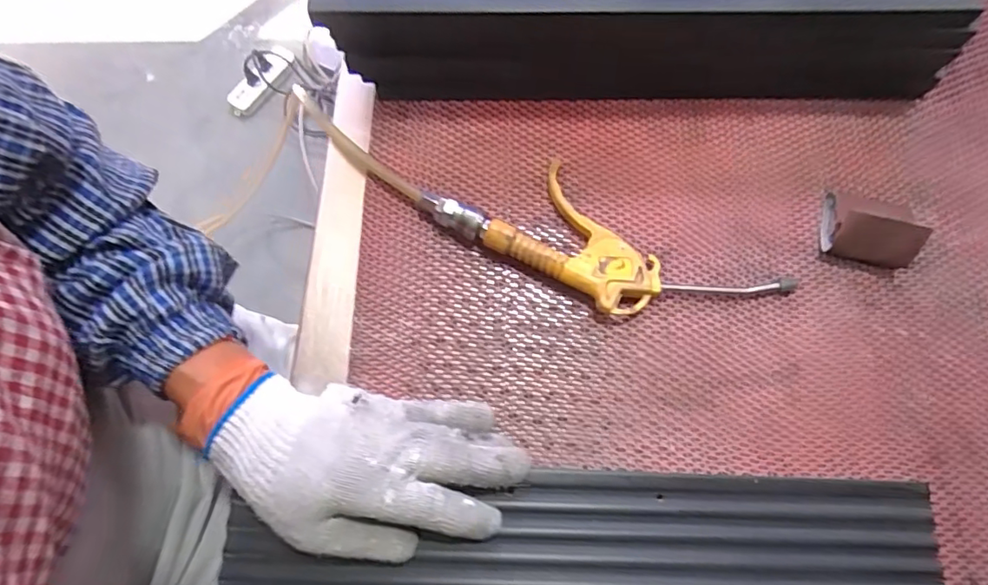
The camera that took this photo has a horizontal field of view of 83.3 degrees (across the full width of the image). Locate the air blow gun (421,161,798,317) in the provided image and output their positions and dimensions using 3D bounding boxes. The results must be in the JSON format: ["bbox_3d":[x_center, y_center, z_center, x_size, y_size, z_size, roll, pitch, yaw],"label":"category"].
[{"bbox_3d":[0.079,-0.034,0.398,0.248,0.026,0.086,30,76,7],"label":"air blow gun"}]

